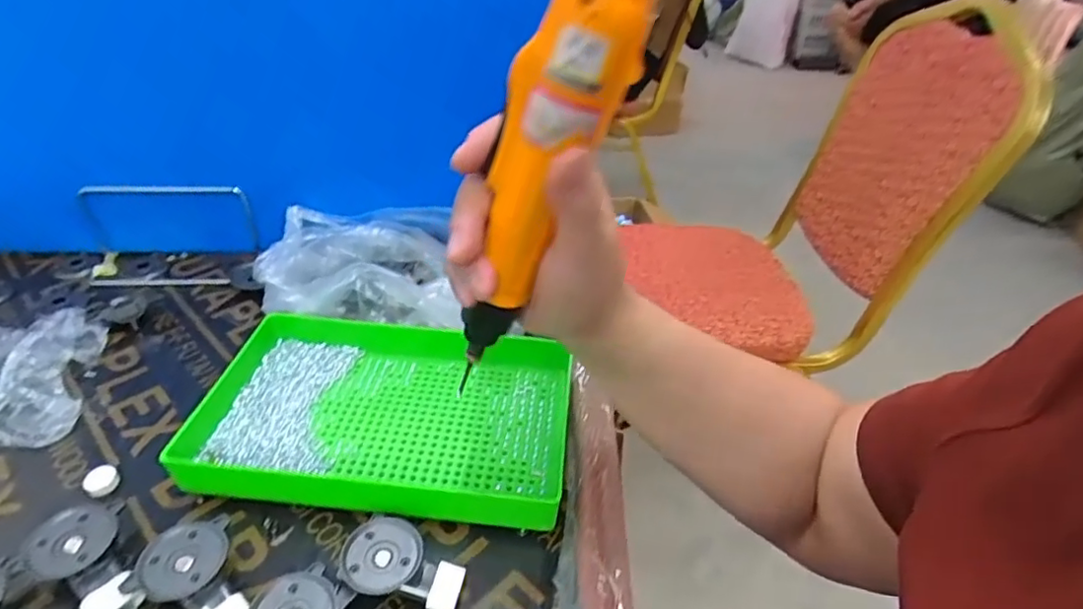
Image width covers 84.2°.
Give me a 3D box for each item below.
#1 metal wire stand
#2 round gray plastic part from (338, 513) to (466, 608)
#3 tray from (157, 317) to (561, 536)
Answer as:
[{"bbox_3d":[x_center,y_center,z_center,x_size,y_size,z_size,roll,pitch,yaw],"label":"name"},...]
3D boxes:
[{"bbox_3d":[-0.358,-0.067,0.566,0.158,0.074,0.072,0,37,-4],"label":"metal wire stand"},{"bbox_3d":[-0.077,0.150,0.336,0.064,0.029,0.042,12,38,12],"label":"round gray plastic part"},{"bbox_3d":[-0.110,0.073,0.426,0.252,0.040,0.162,4,37,1],"label":"tray"}]

